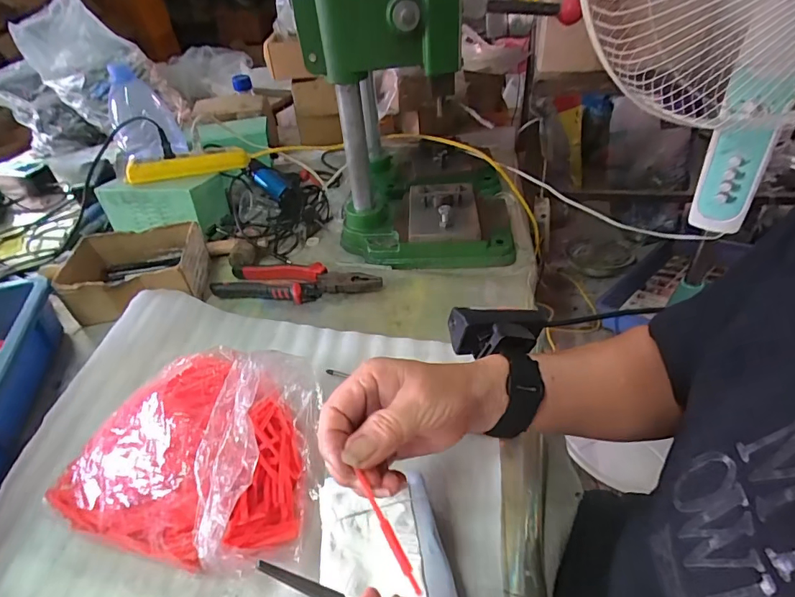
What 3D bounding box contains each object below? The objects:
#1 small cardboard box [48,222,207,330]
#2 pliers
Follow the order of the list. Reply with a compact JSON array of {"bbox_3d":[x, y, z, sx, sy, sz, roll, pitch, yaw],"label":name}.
[{"bbox_3d":[-0.359,-0.037,0.627,0.172,0.062,0.127,-9,40,-4],"label":"small cardboard box"},{"bbox_3d":[-0.134,-0.022,0.615,0.220,0.024,0.056,-1,40,6],"label":"pliers"}]

